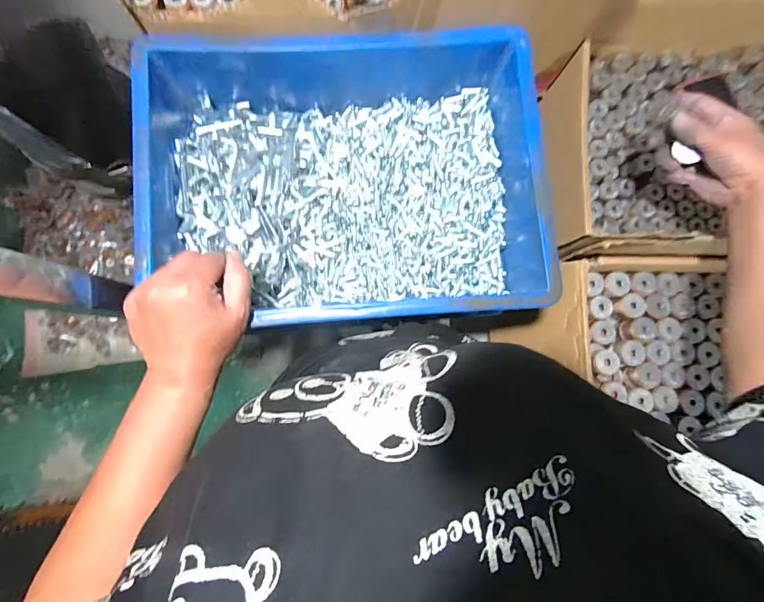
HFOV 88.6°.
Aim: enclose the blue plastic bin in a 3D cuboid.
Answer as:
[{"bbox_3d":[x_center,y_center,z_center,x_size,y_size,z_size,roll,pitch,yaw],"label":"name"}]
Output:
[{"bbox_3d":[-0.031,-0.134,0.433,0.410,0.108,0.297,-5,83,-3],"label":"blue plastic bin"}]

